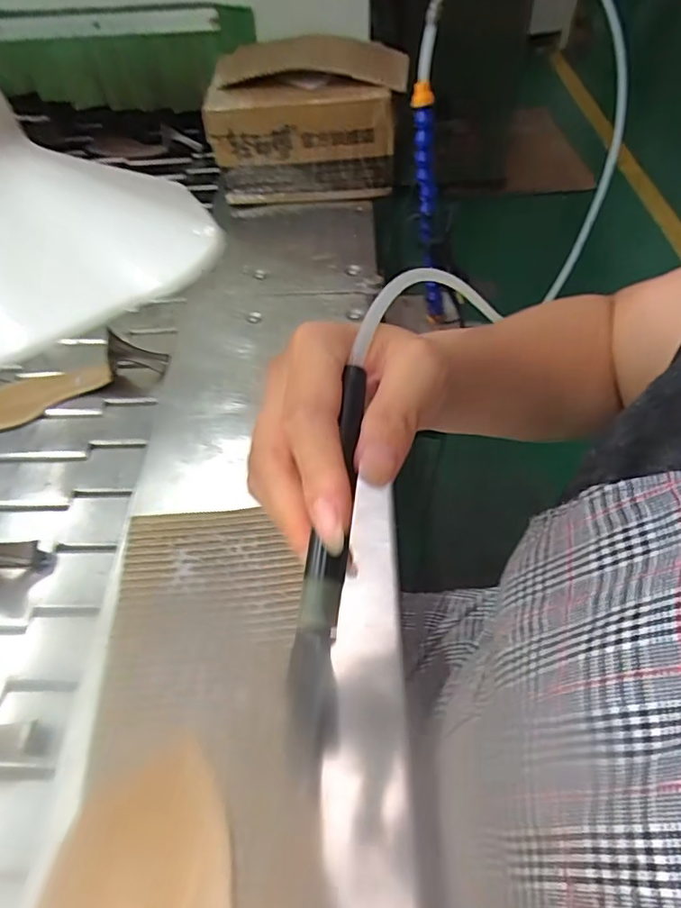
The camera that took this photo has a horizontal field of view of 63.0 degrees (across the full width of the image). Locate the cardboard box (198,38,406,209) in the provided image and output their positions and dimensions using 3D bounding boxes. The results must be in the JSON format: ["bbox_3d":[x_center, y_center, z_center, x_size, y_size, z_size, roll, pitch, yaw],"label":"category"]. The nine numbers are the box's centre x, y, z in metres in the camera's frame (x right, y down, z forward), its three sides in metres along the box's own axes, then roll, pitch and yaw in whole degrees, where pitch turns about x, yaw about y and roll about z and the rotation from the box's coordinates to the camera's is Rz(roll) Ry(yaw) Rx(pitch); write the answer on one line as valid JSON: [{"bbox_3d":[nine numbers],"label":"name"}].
[{"bbox_3d":[-0.048,-0.491,0.799,0.266,0.178,0.158,-2,52,1],"label":"cardboard box"}]

